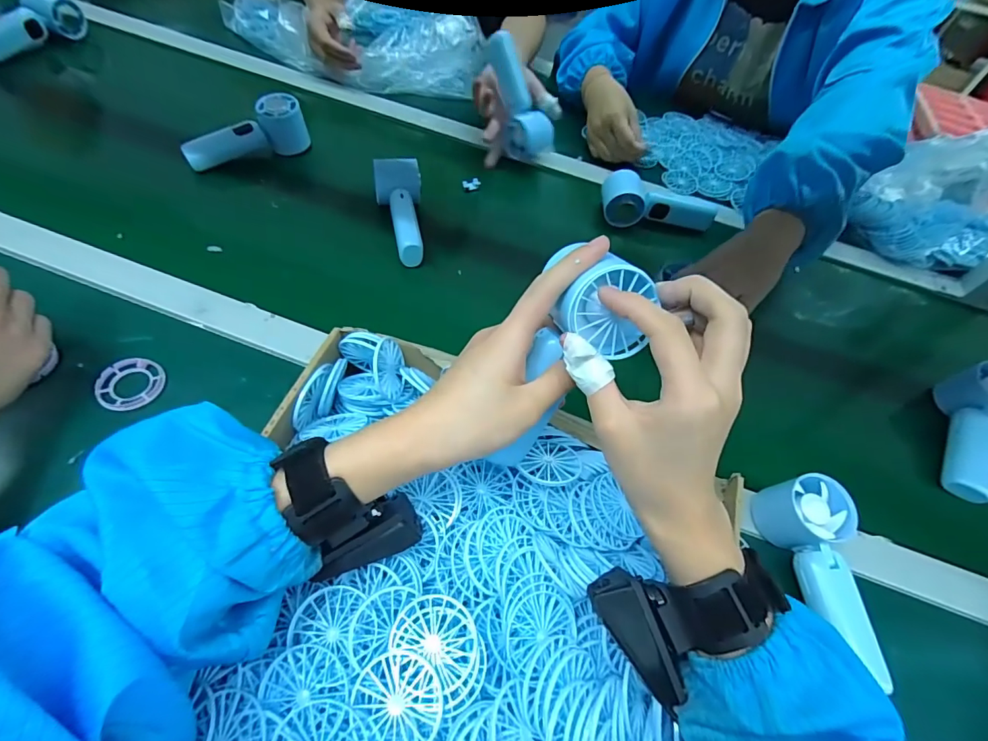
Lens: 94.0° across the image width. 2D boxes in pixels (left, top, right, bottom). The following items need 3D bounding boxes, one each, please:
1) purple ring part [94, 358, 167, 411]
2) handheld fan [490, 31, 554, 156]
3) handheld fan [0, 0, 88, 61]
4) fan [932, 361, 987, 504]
[{"bbox_3d":[-0.329,0.012,0.416,0.057,0.007,0.051,27,57,13],"label":"purple ring part"},{"bbox_3d":[0.033,-0.382,0.645,0.054,0.041,0.155,-29,108,-23],"label":"handheld fan"},{"bbox_3d":[-0.688,-0.510,0.681,0.073,0.045,0.148,6,55,-1],"label":"handheld fan"},{"bbox_3d":[0.501,0.062,0.483,0.051,0.047,0.157,28,70,14],"label":"fan"}]

